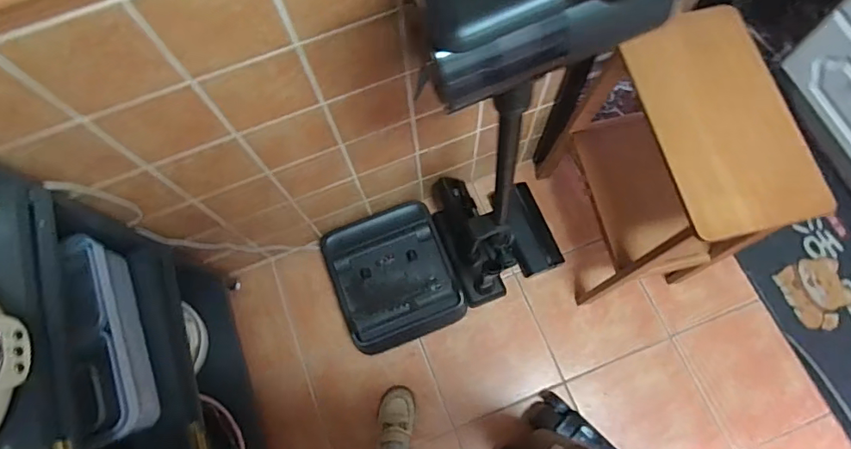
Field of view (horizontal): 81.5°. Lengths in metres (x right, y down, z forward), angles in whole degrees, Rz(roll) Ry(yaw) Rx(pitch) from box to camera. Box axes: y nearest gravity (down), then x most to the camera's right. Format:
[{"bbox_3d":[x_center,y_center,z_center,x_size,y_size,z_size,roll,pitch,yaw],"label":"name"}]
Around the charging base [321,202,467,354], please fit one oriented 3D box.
[{"bbox_3d":[-0.084,0.134,1.274,0.295,0.060,0.333,-20,74,-7],"label":"charging base"}]

